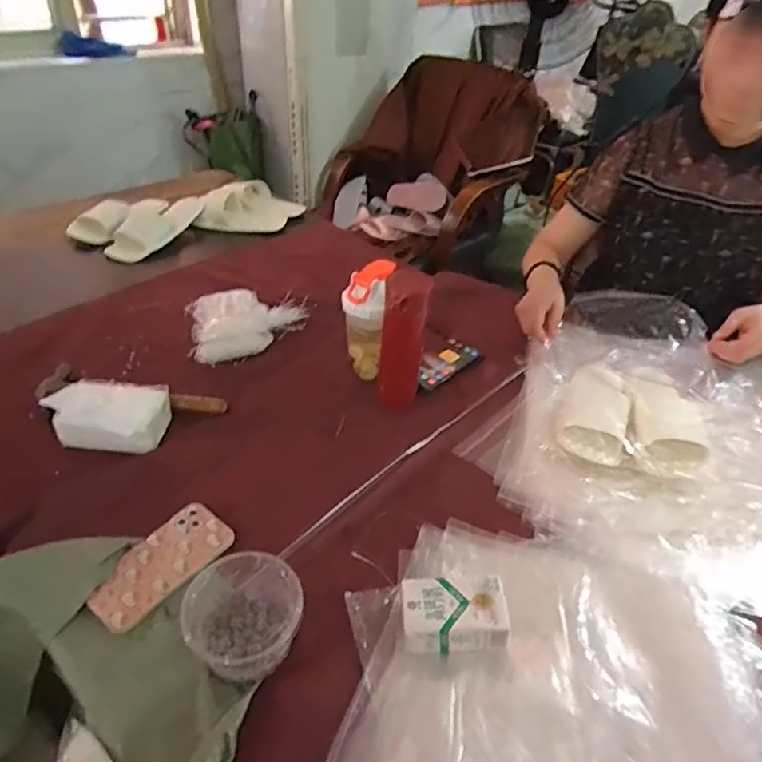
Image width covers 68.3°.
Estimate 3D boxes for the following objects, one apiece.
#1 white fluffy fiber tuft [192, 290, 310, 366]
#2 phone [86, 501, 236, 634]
[{"bbox_3d":[-0.240,-0.105,1.046,0.217,0.061,0.161,-8,42,-14],"label":"white fluffy fiber tuft"},{"bbox_3d":[-0.260,0.215,0.668,0.082,0.017,0.169,30,43,25],"label":"phone"}]

